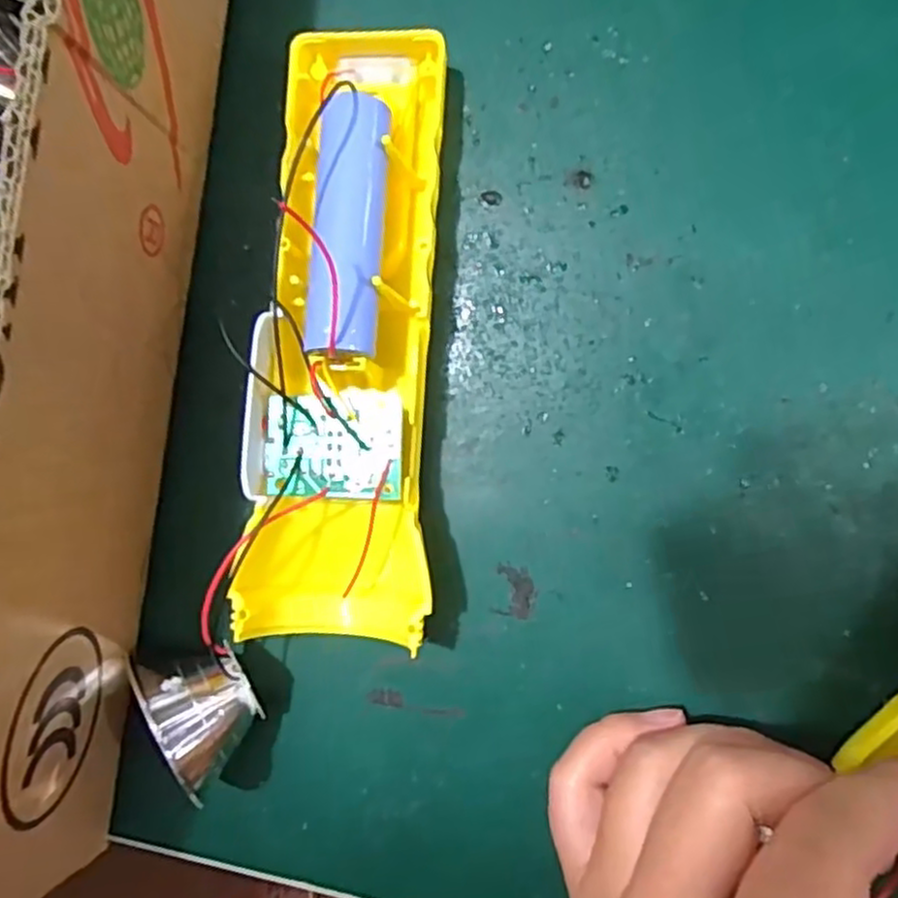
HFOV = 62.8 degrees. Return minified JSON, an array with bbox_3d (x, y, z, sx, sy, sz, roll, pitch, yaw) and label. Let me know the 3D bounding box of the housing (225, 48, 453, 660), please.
[{"bbox_3d":[-0.029,-0.031,0.200,0.053,0.033,0.169,1,90,8],"label":"housing"}]

